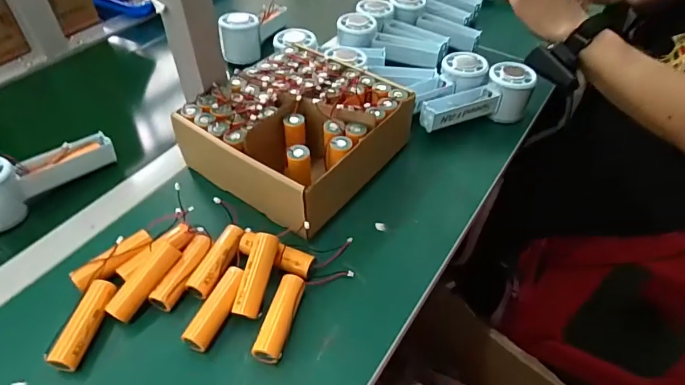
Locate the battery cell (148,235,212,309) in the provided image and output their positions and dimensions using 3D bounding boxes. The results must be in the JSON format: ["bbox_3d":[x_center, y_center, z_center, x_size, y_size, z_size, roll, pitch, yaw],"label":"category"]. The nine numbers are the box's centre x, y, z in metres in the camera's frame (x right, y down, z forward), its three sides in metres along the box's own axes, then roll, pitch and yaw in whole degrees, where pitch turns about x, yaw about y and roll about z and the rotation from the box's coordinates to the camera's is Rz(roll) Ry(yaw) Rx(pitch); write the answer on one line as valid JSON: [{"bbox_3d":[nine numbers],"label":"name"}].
[{"bbox_3d":[-0.141,0.069,0.397,0.019,0.017,0.070,16,46,14],"label":"battery cell"}]

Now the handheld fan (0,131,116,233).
[{"bbox_3d":[-0.319,-0.024,0.471,0.047,0.063,0.153,32,52,27],"label":"handheld fan"}]

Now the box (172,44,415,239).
[{"bbox_3d":[-0.049,-0.070,0.498,0.179,0.082,0.201,28,50,24],"label":"box"}]

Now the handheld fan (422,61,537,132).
[{"bbox_3d":[0.164,-0.117,0.559,0.148,0.059,0.049,-13,47,-15],"label":"handheld fan"}]

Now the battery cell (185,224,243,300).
[{"bbox_3d":[-0.114,0.061,0.407,0.023,0.017,0.070,17,46,15],"label":"battery cell"}]

